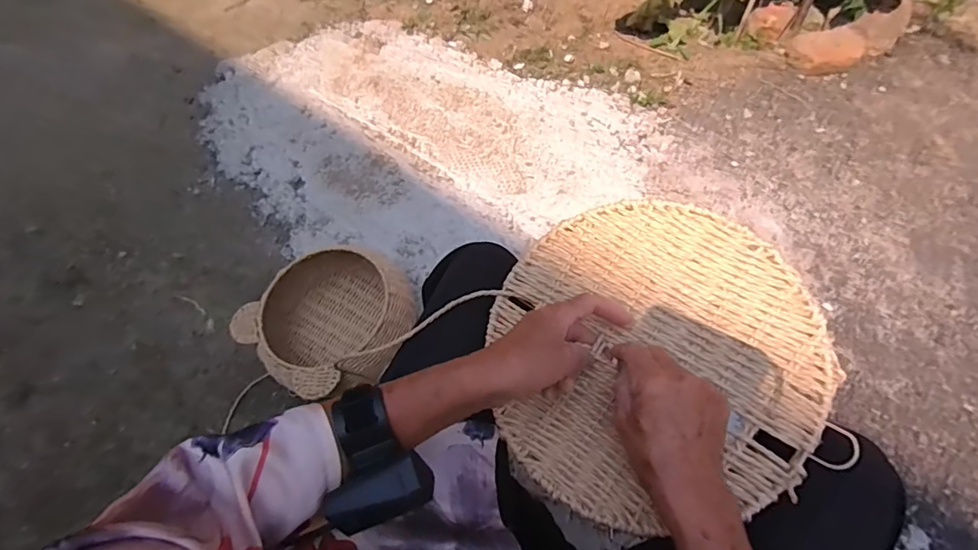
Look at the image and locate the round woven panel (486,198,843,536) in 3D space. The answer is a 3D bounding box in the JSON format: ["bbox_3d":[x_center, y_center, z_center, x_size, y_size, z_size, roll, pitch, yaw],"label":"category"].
[{"bbox_3d":[0.138,0.066,0.427,0.268,0.007,0.270,-4,77,16],"label":"round woven panel"}]

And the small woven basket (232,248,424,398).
[{"bbox_3d":[-0.322,0.077,0.958,0.251,0.155,0.287,34,63,20],"label":"small woven basket"}]

